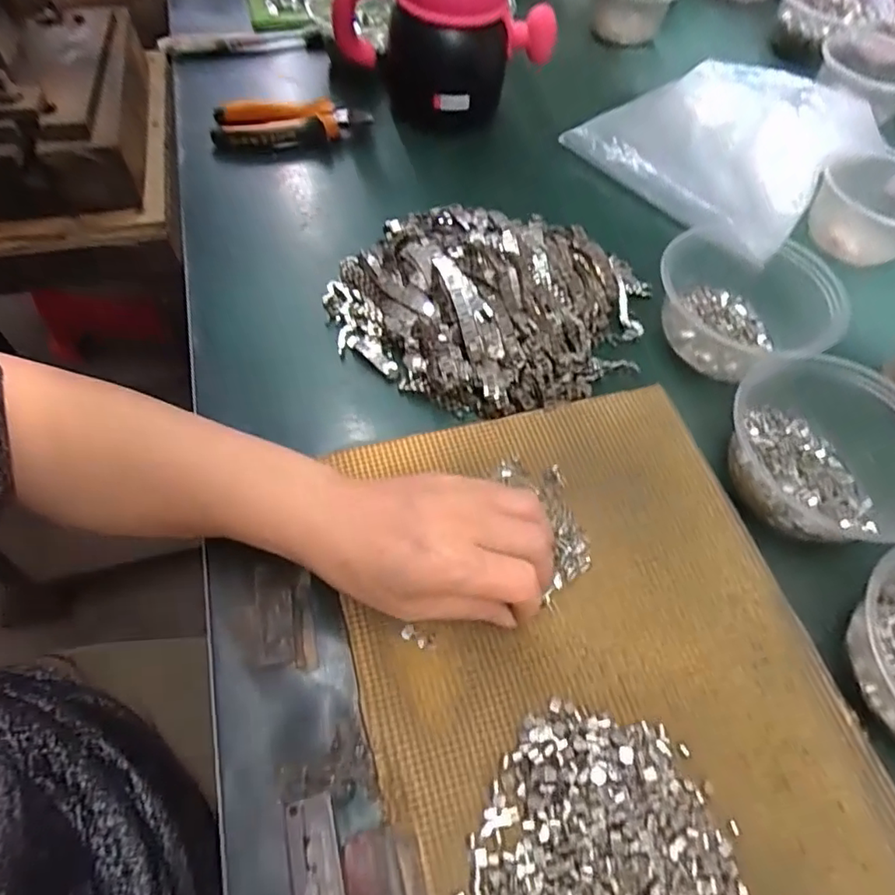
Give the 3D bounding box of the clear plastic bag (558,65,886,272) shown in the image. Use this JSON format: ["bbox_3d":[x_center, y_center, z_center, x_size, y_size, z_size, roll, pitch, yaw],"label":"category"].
[{"bbox_3d":[0.293,-0.316,0.618,0.262,0.053,0.229,-38,68,-23],"label":"clear plastic bag"}]

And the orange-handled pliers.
[{"bbox_3d":[-0.152,-0.319,0.579,0.147,0.032,0.062,-4,60,-6],"label":"orange-handled pliers"}]

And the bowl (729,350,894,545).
[{"bbox_3d":[0.249,0.003,0.392,0.121,0.063,0.117,1,59,-2],"label":"bowl"}]

